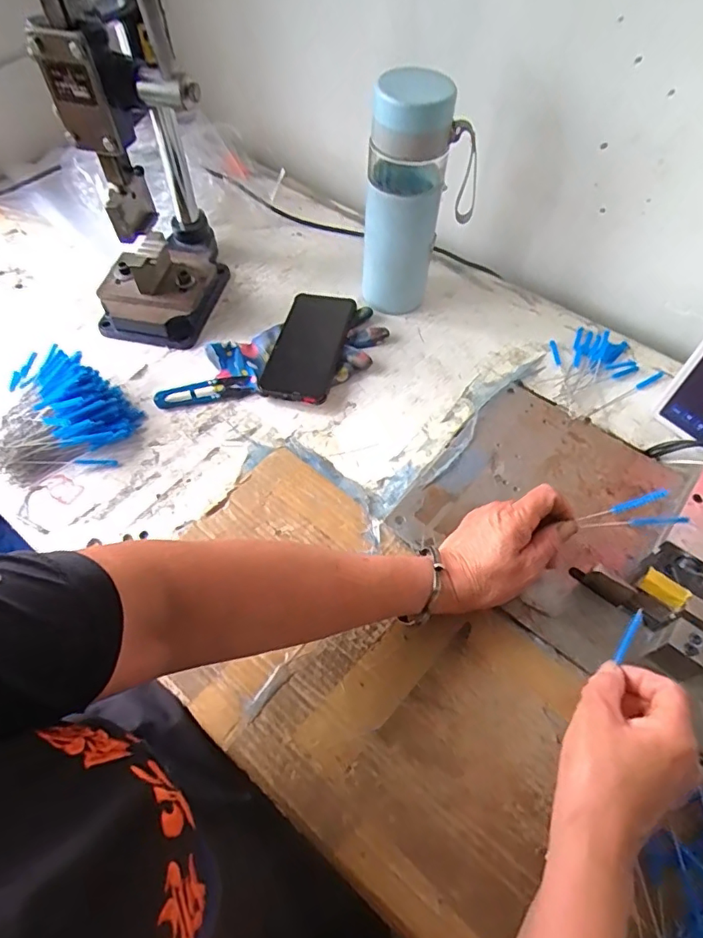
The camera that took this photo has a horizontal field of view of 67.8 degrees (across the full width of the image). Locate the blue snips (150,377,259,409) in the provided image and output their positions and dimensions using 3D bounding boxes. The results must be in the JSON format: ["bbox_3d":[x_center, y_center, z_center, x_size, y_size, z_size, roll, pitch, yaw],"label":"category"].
[{"bbox_3d":[-0.157,-0.084,0.562,0.106,0.006,0.025,-9,57,-6],"label":"blue snips"}]

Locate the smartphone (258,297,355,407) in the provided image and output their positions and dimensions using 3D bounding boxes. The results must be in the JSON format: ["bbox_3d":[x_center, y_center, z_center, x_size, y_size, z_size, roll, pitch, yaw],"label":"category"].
[{"bbox_3d":[-0.050,-0.144,0.592,0.077,0.010,0.163,12,58,7],"label":"smartphone"}]

